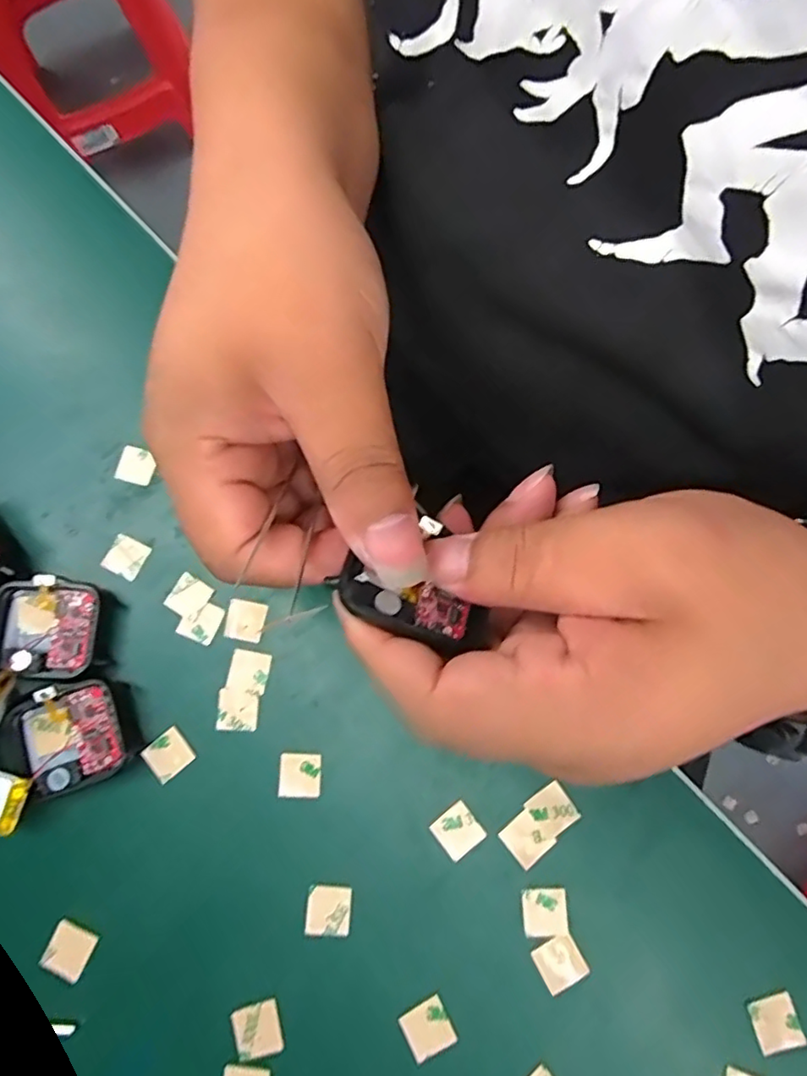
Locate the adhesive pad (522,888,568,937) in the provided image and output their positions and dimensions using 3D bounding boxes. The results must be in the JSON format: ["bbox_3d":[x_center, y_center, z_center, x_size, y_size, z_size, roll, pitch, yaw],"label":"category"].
[{"bbox_3d":[0.050,0.132,0.212,0.015,0.004,0.015,-3,77,1],"label":"adhesive pad"}]

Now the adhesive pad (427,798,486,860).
[{"bbox_3d":[0.020,0.107,0.219,0.015,0.004,0.015,-37,79,-7],"label":"adhesive pad"}]

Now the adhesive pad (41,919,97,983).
[{"bbox_3d":[-0.119,0.147,0.214,0.016,0.004,0.016,22,78,6],"label":"adhesive pad"}]

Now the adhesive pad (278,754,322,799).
[{"bbox_3d":[-0.039,0.089,0.224,0.015,0.004,0.015,0,77,1],"label":"adhesive pad"}]

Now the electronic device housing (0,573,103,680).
[{"bbox_3d":[-0.139,0.035,0.235,0.041,0.012,0.037,3,77,2],"label":"electronic device housing"}]

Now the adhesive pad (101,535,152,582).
[{"bbox_3d":[-0.114,0.007,0.246,0.016,0.004,0.015,24,79,7],"label":"adhesive pad"}]

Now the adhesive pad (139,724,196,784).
[{"bbox_3d":[-0.090,0.082,0.228,0.016,0.004,0.015,-41,79,-8],"label":"adhesive pad"}]

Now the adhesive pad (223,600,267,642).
[{"bbox_3d":[-0.063,0.033,0.238,0.015,0.004,0.015,9,77,3],"label":"adhesive pad"}]

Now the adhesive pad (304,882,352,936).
[{"bbox_3d":[-0.027,0.133,0.214,0.015,0.004,0.015,3,77,2],"label":"adhesive pad"}]

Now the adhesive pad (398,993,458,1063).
[{"bbox_3d":[0.008,0.168,0.205,0.016,0.004,0.015,-28,78,-5],"label":"adhesive pad"}]

